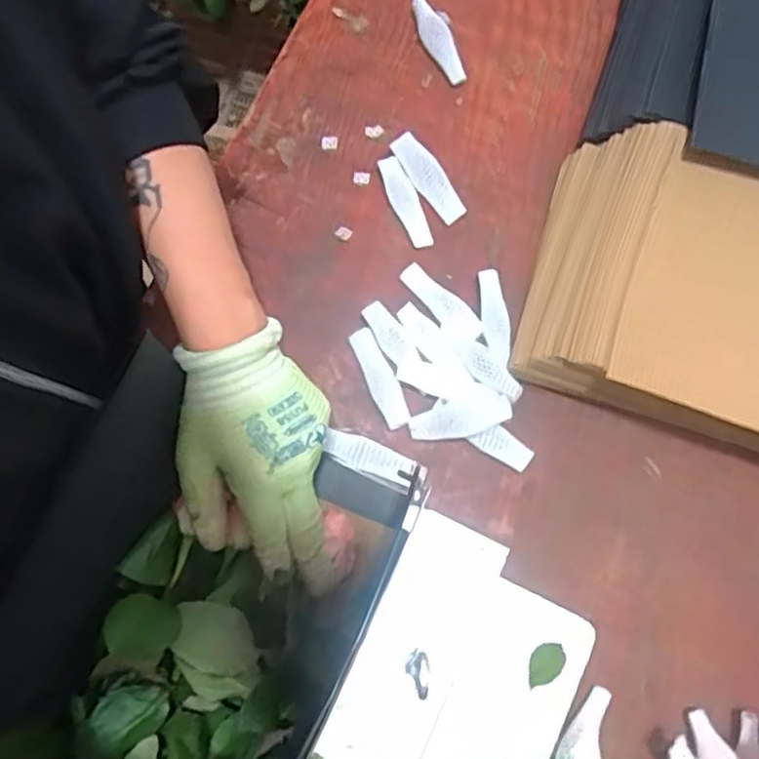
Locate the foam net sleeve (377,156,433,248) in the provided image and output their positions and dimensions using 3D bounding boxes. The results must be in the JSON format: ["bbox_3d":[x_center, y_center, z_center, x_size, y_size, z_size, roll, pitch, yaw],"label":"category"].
[{"bbox_3d":[0.023,-0.158,0.605,0.024,0.004,0.086,-22,87,6],"label":"foam net sleeve"}]

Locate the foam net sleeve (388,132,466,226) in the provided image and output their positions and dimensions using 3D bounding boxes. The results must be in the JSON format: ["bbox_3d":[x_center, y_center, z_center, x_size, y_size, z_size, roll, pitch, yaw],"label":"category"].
[{"bbox_3d":[0.043,-0.181,0.610,0.030,0.011,0.088,-30,80,-8],"label":"foam net sleeve"}]

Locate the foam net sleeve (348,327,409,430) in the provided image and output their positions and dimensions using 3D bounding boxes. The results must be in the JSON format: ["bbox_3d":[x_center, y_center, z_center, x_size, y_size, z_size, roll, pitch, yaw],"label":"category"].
[{"bbox_3d":[0.001,-0.001,0.574,0.022,0.012,0.088,-22,79,-6],"label":"foam net sleeve"}]

